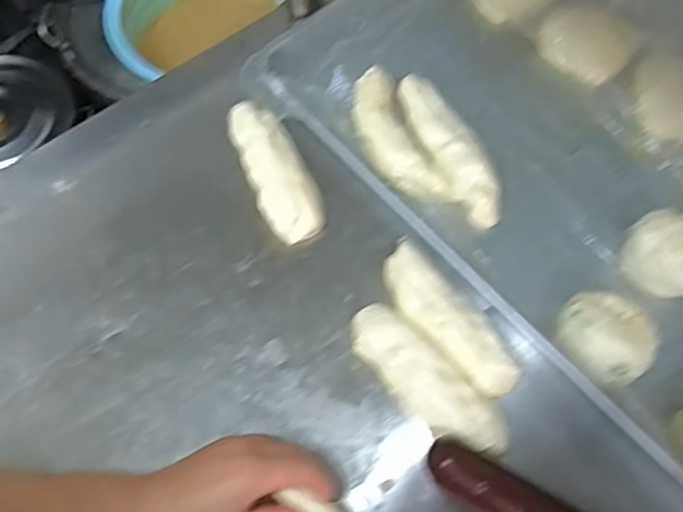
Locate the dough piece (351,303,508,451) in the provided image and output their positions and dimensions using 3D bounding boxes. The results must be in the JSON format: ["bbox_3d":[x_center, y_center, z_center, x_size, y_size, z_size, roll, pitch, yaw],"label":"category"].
[{"bbox_3d":[0.067,0.105,0.531,0.049,0.033,0.153,-40,72,-19],"label":"dough piece"}]

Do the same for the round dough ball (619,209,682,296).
[{"bbox_3d":[0.289,0.001,0.570,0.074,0.054,0.073,1,64,-2],"label":"round dough ball"}]

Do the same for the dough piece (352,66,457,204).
[{"bbox_3d":[0.050,-0.117,0.635,0.059,0.025,0.160,-19,66,-11],"label":"dough piece"}]

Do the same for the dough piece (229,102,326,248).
[{"bbox_3d":[-0.066,-0.086,0.627,0.056,0.031,0.155,-21,67,-12],"label":"dough piece"}]

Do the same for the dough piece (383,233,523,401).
[{"bbox_3d":[0.091,0.055,0.559,0.051,0.034,0.152,-36,70,-17],"label":"dough piece"}]

